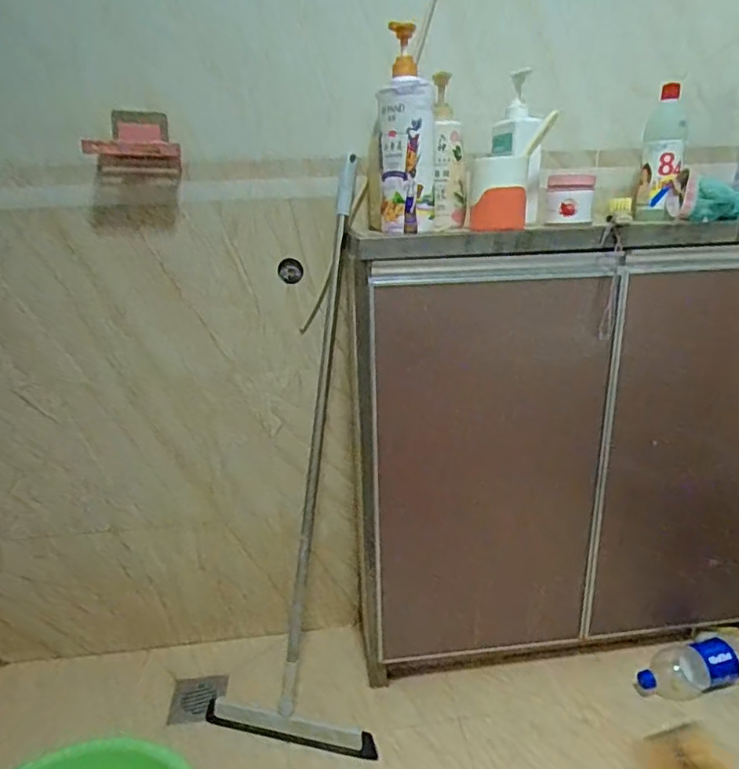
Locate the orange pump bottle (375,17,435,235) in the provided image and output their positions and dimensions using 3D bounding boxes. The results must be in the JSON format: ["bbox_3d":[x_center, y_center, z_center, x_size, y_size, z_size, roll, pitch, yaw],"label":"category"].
[{"bbox_3d":[0.052,-0.347,0.787,0.079,0.250,0.063,0,19,8],"label":"orange pump bottle"}]

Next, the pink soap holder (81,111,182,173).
[{"bbox_3d":[-0.360,-0.376,0.849,0.131,0.077,0.108,-8,20,-16],"label":"pink soap holder"}]

